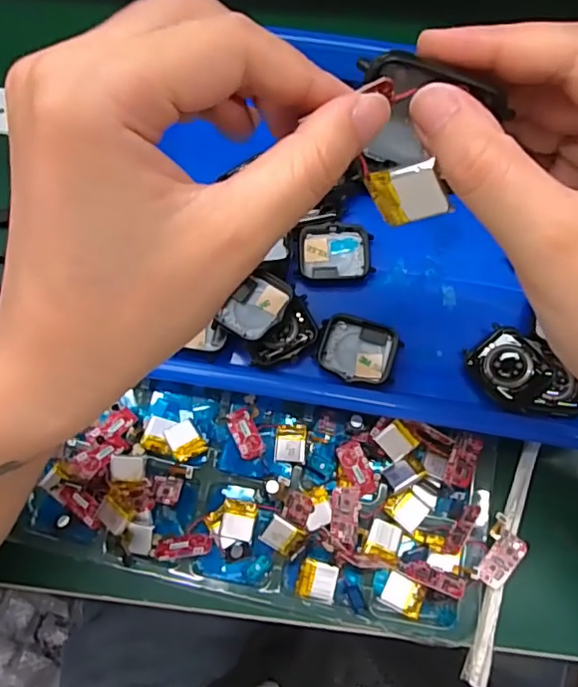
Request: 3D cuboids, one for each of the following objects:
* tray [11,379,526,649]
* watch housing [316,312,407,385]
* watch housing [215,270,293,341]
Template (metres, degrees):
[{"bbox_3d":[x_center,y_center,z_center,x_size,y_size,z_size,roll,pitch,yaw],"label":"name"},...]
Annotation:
[{"bbox_3d":[-0.010,0.084,0.307,0.248,0.022,0.106,11,72,5],"label":"tray"},{"bbox_3d":[0.039,0.004,0.321,0.044,0.013,0.035,16,72,7],"label":"watch housing"},{"bbox_3d":[-0.017,-0.020,0.322,0.031,0.017,0.042,32,75,12],"label":"watch housing"}]

